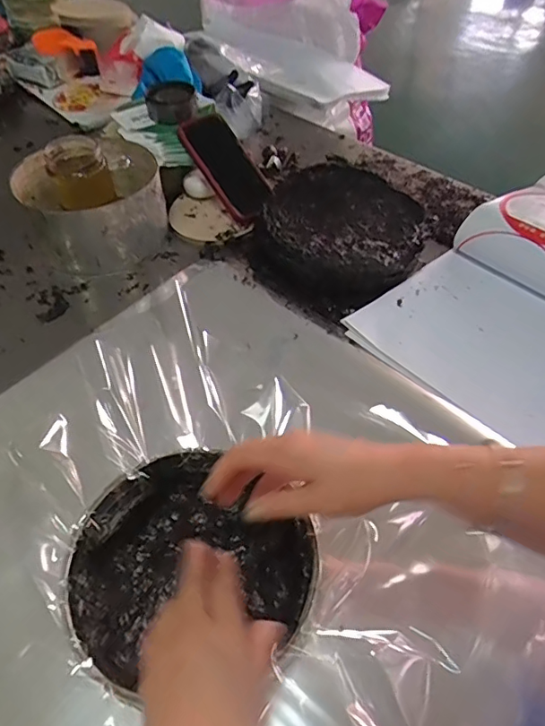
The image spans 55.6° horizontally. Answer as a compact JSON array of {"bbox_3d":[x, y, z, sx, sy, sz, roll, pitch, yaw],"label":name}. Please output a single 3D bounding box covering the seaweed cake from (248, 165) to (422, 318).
[{"bbox_3d":[0.087,-0.172,0.684,0.207,0.057,0.213,-1,50,1],"label":"seaweed cake"}]

